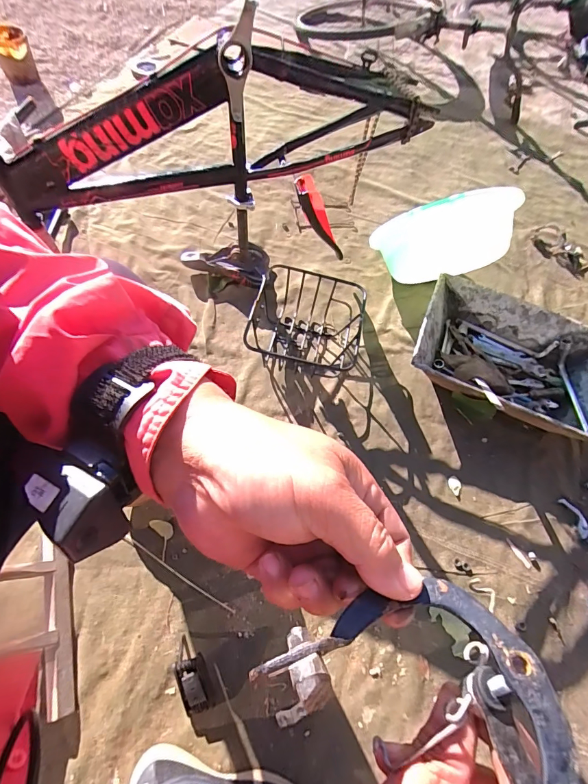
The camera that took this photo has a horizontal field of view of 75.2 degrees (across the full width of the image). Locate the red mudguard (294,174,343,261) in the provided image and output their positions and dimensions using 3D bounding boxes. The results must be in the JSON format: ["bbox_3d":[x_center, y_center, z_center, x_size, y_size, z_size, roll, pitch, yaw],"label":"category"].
[{"bbox_3d":[0.066,-0.418,0.934,0.054,0.236,0.070,-11,62,22],"label":"red mudguard"}]

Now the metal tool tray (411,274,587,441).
[{"bbox_3d":[0.529,-0.068,0.925,0.475,0.112,0.298,24,63,7],"label":"metal tool tray"}]

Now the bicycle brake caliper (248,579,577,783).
[{"bbox_3d":[0.057,0.136,0.159,0.093,0.042,0.137,-33,48,-22],"label":"bicycle brake caliper"}]

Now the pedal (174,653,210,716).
[{"bbox_3d":[-0.158,0.465,0.605,0.046,0.039,0.079,-15,65,-13],"label":"pedal"}]

